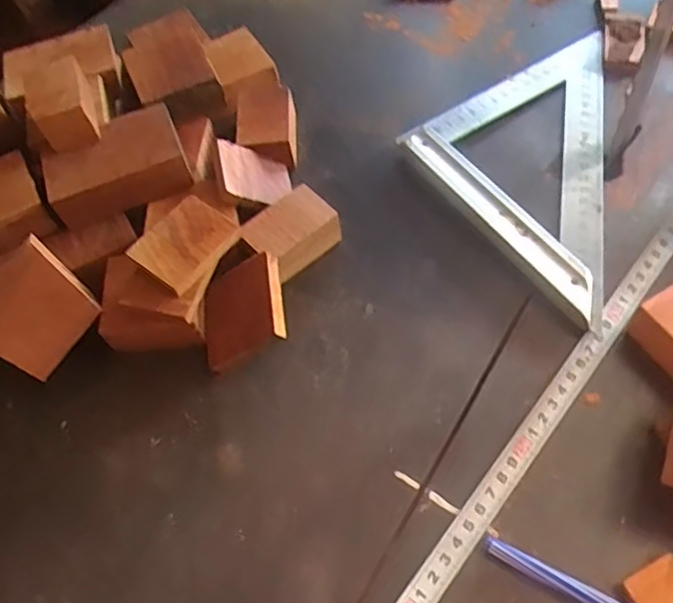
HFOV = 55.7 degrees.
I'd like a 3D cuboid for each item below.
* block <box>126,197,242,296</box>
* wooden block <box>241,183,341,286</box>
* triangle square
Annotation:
[{"bbox_3d":[-0.089,-0.035,0.372,0.044,0.007,0.053,33,69,24],"label":"block"},{"bbox_3d":[-0.030,-0.042,0.401,0.055,0.030,0.040,-43,63,-16],"label":"wooden block"},{"bbox_3d":[0.159,-0.092,0.421,0.172,0.021,0.185,-31,60,-10],"label":"triangle square"}]

